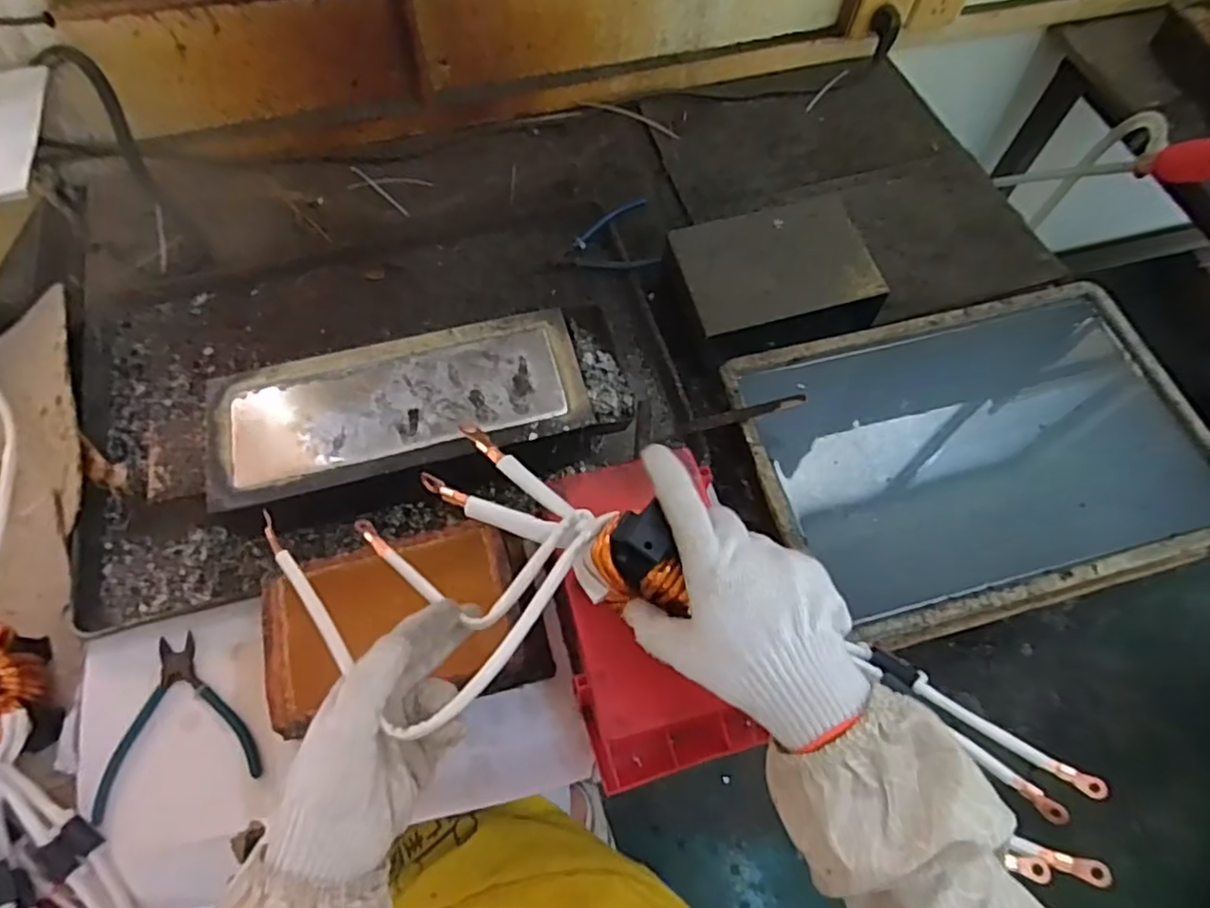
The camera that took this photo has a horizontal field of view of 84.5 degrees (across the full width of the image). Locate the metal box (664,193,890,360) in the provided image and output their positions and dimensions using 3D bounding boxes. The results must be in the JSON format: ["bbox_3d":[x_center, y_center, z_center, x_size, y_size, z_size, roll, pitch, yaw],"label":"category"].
[{"bbox_3d":[0.183,-0.188,0.754,0.215,0.088,0.164,-15,64,-8],"label":"metal box"}]

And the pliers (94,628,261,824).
[{"bbox_3d":[-0.364,0.220,0.561,0.127,0.011,0.129,-15,64,-8],"label":"pliers"}]

